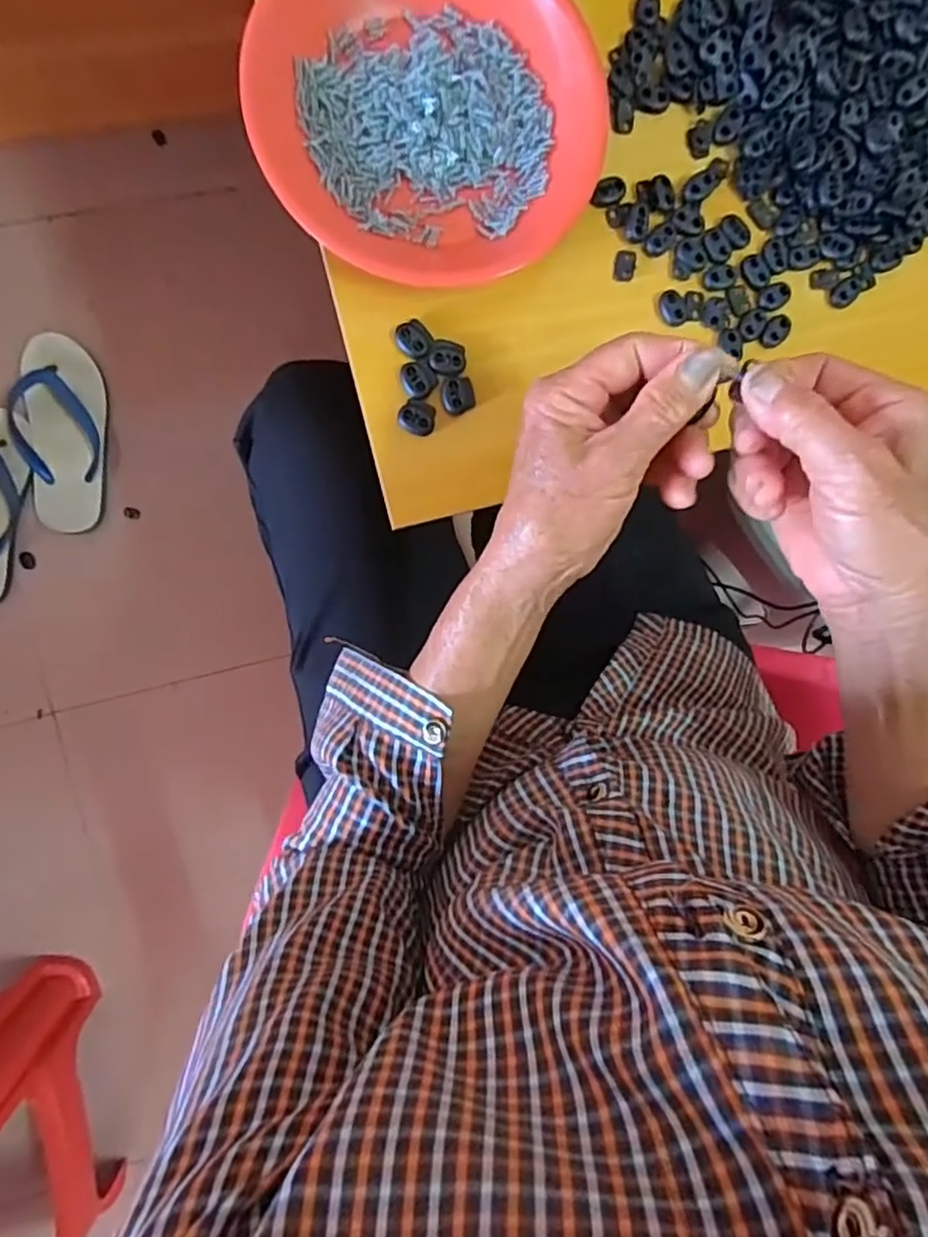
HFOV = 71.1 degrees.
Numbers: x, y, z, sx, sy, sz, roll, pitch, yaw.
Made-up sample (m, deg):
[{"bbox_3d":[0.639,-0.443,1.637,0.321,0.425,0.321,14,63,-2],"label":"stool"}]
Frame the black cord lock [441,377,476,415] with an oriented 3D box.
[{"bbox_3d":[-0.003,-0.132,0.384,0.020,0.004,0.021,-8,93,-8],"label":"black cord lock"}]

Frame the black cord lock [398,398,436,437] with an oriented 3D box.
[{"bbox_3d":[-0.027,-0.118,0.380,0.021,0.004,0.020,10,91,-9],"label":"black cord lock"}]

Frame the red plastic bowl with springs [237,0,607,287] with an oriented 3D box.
[{"bbox_3d":[-0.019,-0.285,0.363,0.190,0.030,0.173,0,92,-8],"label":"red plastic bowl with springs"}]

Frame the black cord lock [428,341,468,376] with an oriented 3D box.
[{"bbox_3d":[-0.009,-0.154,0.382,0.021,0.004,0.020,12,90,-9],"label":"black cord lock"}]

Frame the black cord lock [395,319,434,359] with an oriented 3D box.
[{"bbox_3d":[-0.029,-0.164,0.380,0.022,0.004,0.019,44,86,-7],"label":"black cord lock"}]

